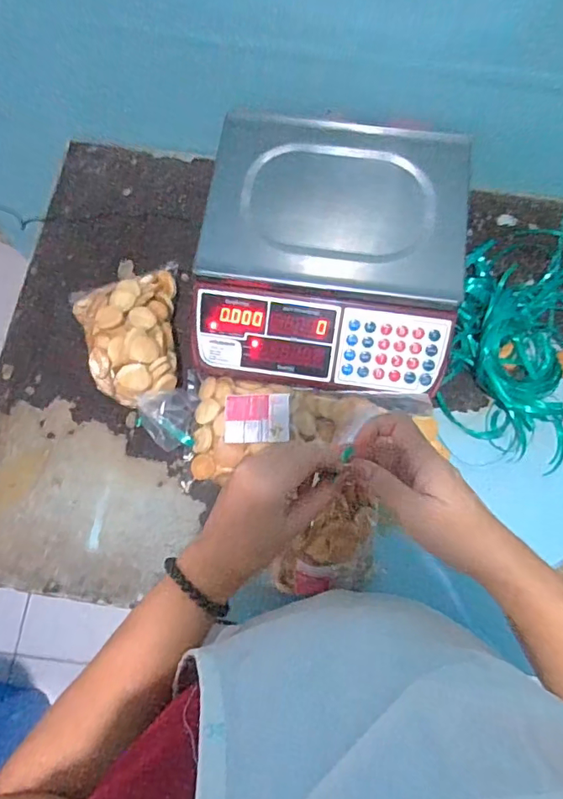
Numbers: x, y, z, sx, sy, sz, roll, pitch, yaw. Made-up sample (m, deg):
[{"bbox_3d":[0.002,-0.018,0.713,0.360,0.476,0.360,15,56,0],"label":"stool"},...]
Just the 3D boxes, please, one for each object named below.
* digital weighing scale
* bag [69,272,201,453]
[{"bbox_3d":[0.058,-0.182,0.602,0.294,0.090,0.321,7,71,3],"label":"digital weighing scale"},{"bbox_3d":[-0.161,-0.056,0.586,0.121,0.089,0.244,-21,72,-7],"label":"bag"}]

